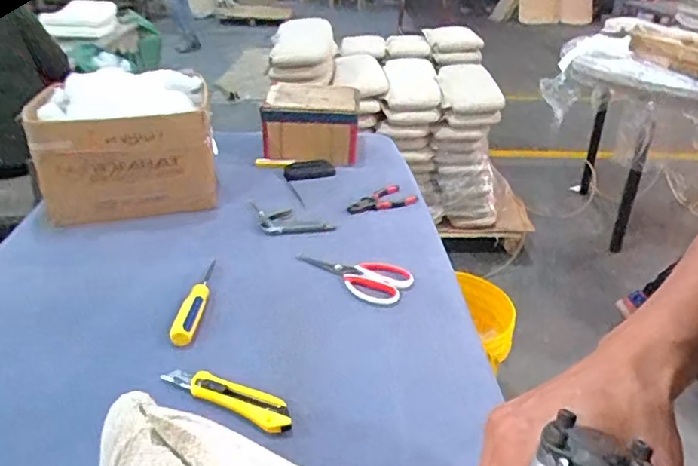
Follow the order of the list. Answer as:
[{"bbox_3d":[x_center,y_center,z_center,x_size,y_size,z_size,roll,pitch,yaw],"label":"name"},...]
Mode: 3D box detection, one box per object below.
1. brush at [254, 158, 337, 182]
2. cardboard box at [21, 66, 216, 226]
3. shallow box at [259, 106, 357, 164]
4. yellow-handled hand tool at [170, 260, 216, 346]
[{"bbox_3d":[-0.119,-0.141,1.245,0.171,0.034,0.058,1,29,-1],"label":"brush"},{"bbox_3d":[-0.413,-0.179,1.094,0.301,0.212,0.251,-3,29,-8],"label":"cardboard box"},{"bbox_3d":[-0.085,-0.209,1.264,0.210,0.124,0.068,-6,29,-13],"label":"shallow box"},{"bbox_3d":[-0.217,0.089,0.815,0.028,0.022,0.189,2,29,1],"label":"yellow-handled hand tool"}]

